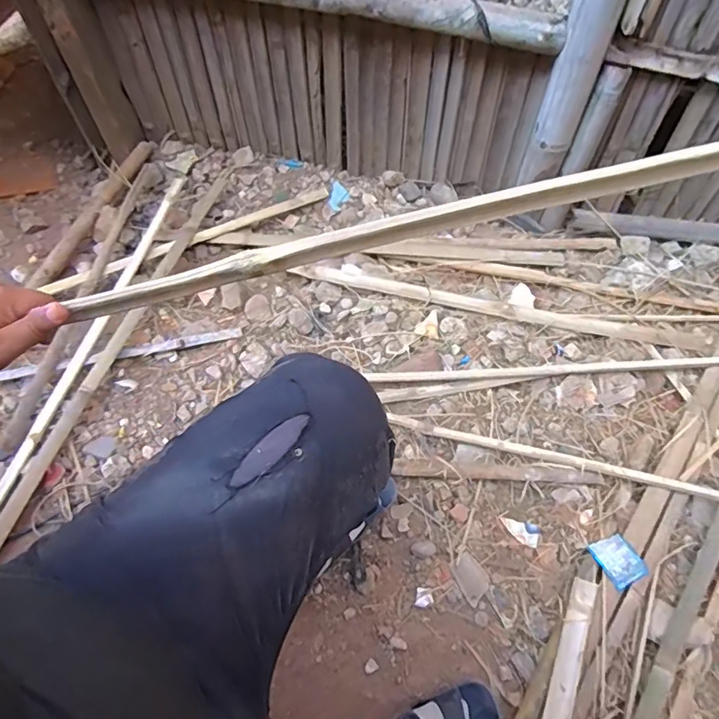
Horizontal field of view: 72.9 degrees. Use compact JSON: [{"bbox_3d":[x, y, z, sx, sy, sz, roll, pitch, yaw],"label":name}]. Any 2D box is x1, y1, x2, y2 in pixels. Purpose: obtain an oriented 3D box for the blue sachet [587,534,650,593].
[{"bbox_3d":[0.416,0.323,0.784,0.060,0.006,0.072,-28,54,-5],"label":"blue sachet"}]

